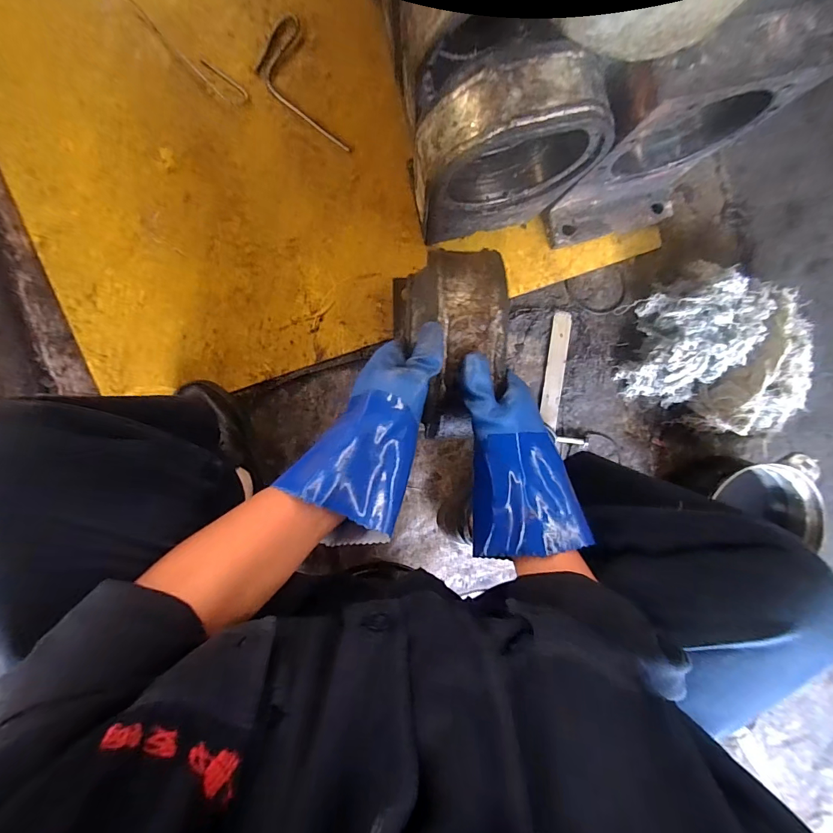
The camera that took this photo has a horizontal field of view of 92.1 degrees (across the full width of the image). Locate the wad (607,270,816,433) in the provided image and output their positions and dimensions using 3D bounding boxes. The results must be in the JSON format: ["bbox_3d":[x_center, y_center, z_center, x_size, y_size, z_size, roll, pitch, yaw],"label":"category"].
[{"bbox_3d":[0.567,-0.102,0.713,0.360,0.118,0.259,11,94,-6],"label":"wad"}]

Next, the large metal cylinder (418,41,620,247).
[{"bbox_3d":[0.113,-0.343,0.539,0.228,0.266,0.087,-14,96,-4],"label":"large metal cylinder"}]

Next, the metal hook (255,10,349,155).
[{"bbox_3d":[-0.197,-0.536,0.661,0.091,0.004,0.224,-22,97,-4],"label":"metal hook"}]

